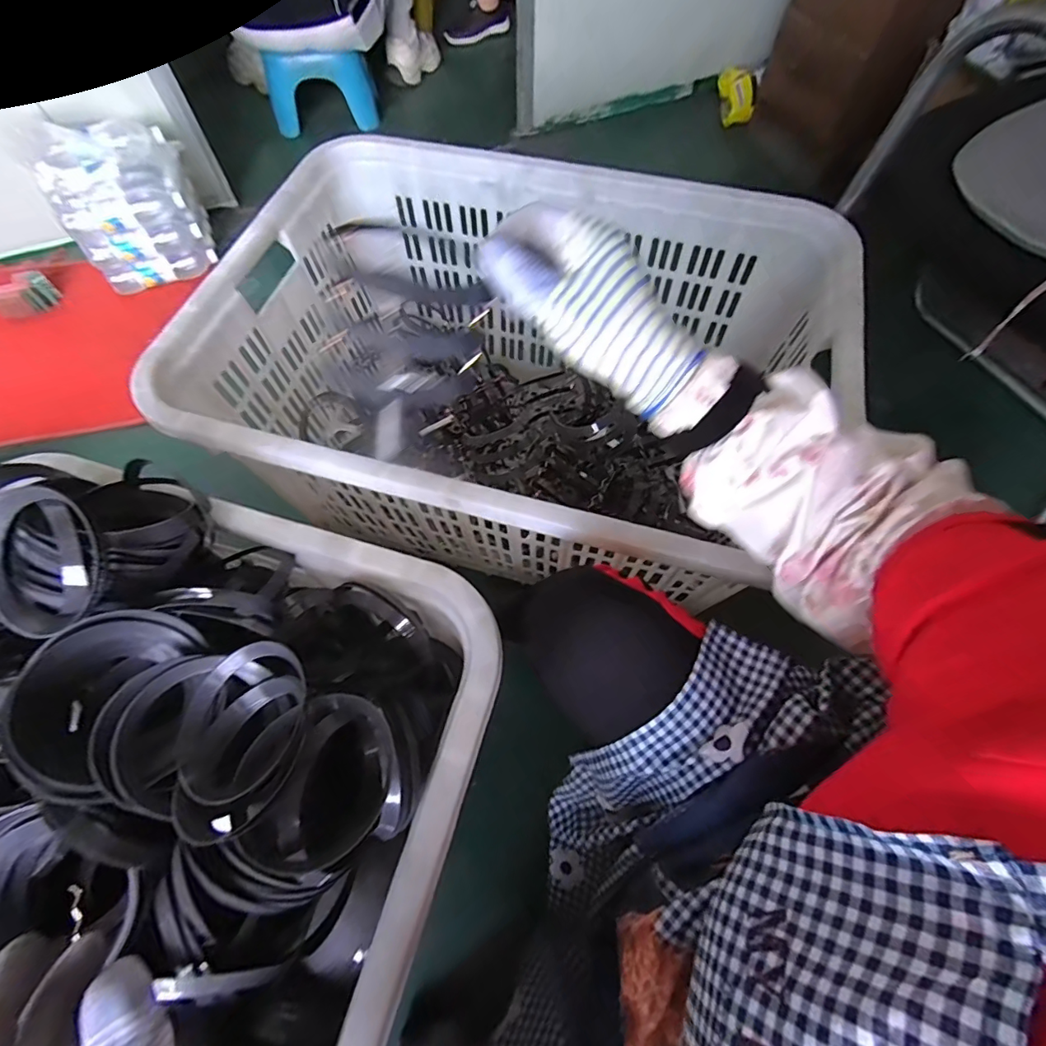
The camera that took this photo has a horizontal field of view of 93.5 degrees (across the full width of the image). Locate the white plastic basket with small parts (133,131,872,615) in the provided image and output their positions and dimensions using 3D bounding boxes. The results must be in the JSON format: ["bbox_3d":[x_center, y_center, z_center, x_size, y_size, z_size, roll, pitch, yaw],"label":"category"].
[{"bbox_3d":[-0.011,-0.205,0.744,0.778,0.343,0.573,15,65,6],"label":"white plastic basket with small parts"}]

